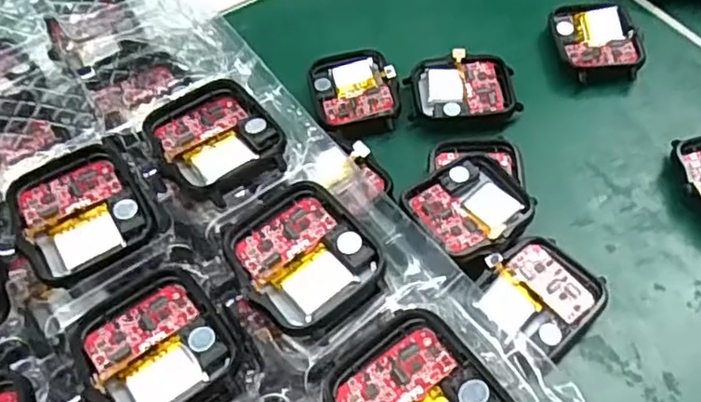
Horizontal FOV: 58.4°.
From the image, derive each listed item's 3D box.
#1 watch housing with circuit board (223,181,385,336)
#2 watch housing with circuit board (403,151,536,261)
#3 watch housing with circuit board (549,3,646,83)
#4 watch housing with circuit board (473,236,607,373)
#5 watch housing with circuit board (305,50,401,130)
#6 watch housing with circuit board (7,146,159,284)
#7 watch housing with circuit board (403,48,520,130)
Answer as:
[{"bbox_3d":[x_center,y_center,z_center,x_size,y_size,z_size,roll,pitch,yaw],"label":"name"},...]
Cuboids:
[{"bbox_3d":[-0.014,0.016,0.186,0.038,0.007,0.046,-32,57,-17],"label":"watch housing with circuit board"},{"bbox_3d":[0.046,0.004,0.239,0.041,0.015,0.038,-29,58,-15],"label":"watch housing with circuit board"},{"bbox_3d":[0.114,-0.073,0.293,0.037,0.012,0.044,-3,55,3],"label":"watch housing with circuit board"},{"bbox_3d":[0.066,0.035,0.223,0.043,0.013,0.037,-39,61,-21],"label":"watch housing with circuit board"},{"bbox_3d":[0.002,-0.051,0.285,0.038,0.008,0.046,-7,55,-1],"label":"watch housing with circuit board"},{"bbox_3d":[-0.086,0.002,0.200,0.039,0.007,0.043,-30,58,-16],"label":"watch housing with circuit board"},{"bbox_3d":[0.050,-0.050,0.280,0.046,0.013,0.035,-5,55,1],"label":"watch housing with circuit board"}]

